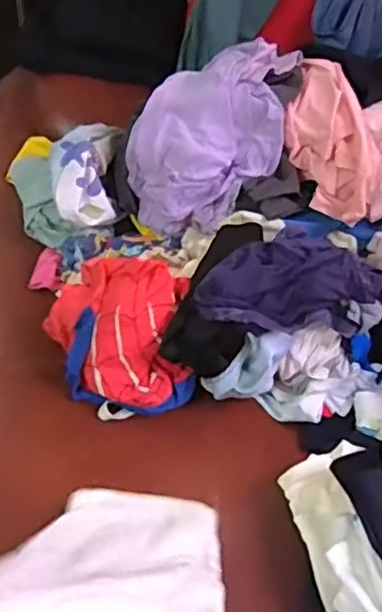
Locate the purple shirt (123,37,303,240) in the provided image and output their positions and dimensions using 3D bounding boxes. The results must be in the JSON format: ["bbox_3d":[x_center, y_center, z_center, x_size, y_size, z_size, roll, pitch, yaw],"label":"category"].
[{"bbox_3d":[0.025,-0.221,0.858,0.190,0.207,0.160,13,42,8],"label":"purple shirt"}]

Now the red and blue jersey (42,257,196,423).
[{"bbox_3d":[-0.084,0.032,0.739,0.188,0.135,0.115,23,44,19],"label":"red and blue jersey"}]

